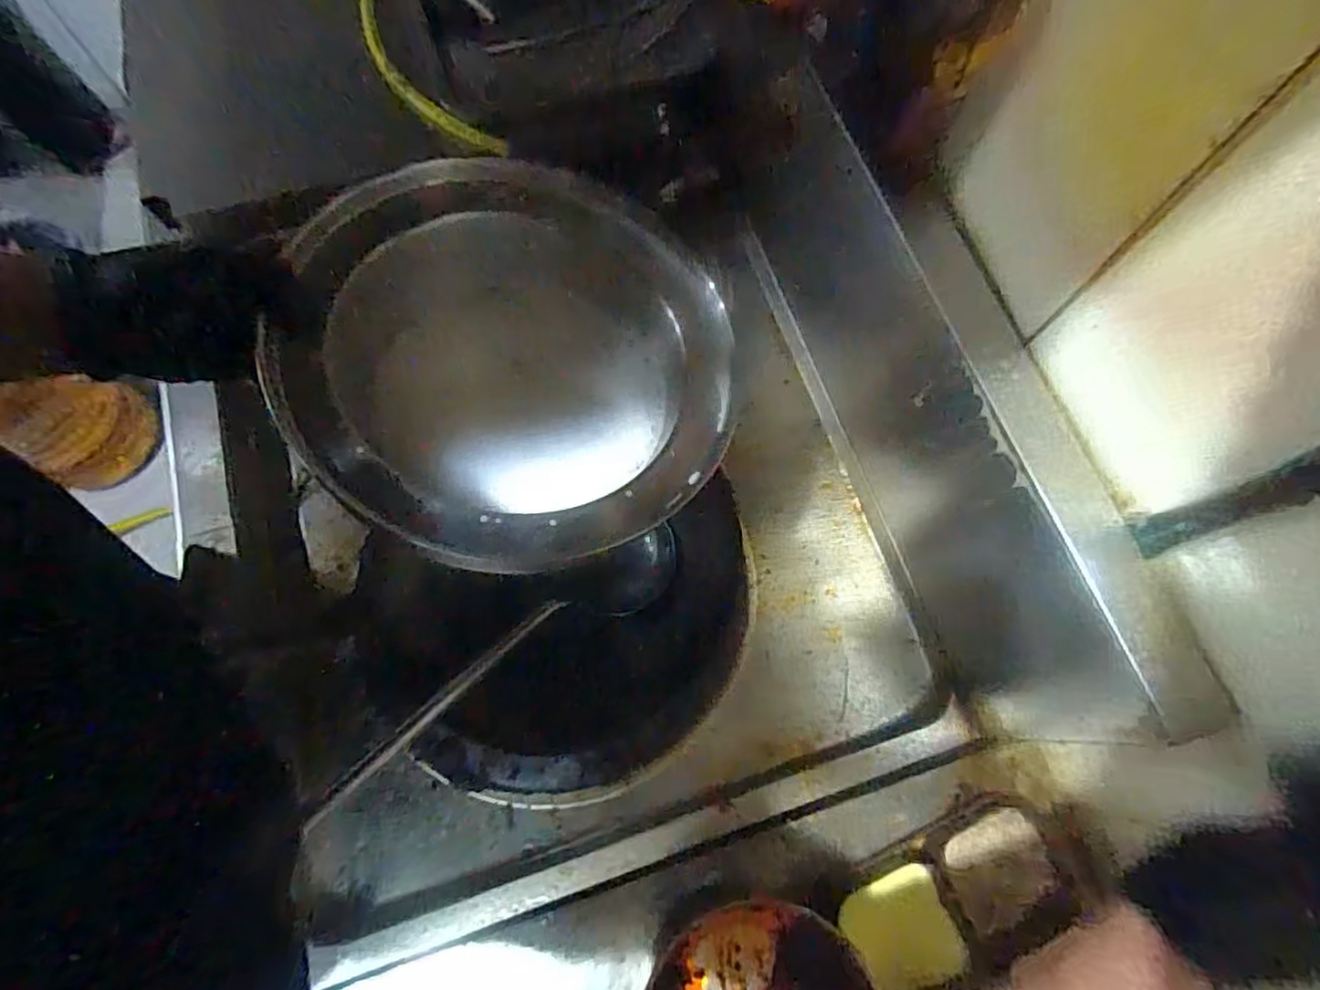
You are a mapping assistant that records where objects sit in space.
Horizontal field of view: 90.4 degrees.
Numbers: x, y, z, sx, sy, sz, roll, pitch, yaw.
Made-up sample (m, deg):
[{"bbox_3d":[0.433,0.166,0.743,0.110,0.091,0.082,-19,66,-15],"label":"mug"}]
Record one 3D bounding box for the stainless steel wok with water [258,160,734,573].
[{"bbox_3d":[-0.098,-0.090,0.482,0.287,0.126,0.278,0,71,0],"label":"stainless steel wok with water"}]

